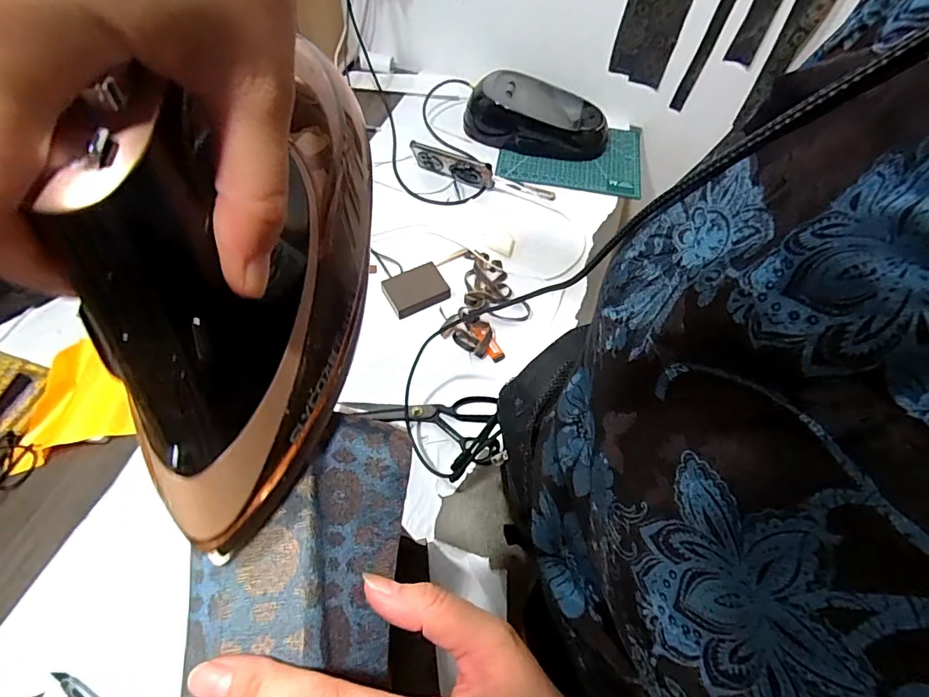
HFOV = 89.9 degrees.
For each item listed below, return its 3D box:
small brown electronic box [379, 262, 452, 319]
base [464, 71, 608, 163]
[{"bbox_3d":[-0.080,-0.100,0.773,0.102,0.022,0.073,-27,64,-19],"label":"small brown electronic box"},{"bbox_3d":[0.155,-0.485,0.981,0.296,0.095,0.140,16,58,6],"label":"base"}]

